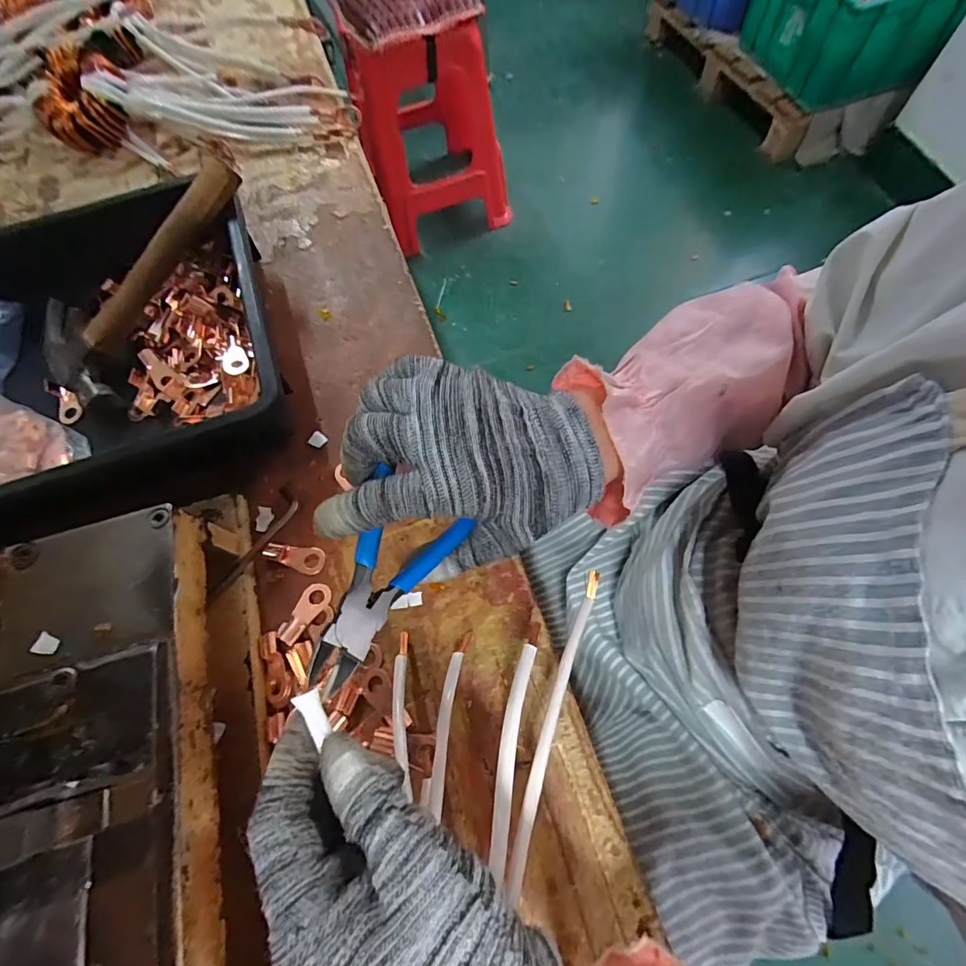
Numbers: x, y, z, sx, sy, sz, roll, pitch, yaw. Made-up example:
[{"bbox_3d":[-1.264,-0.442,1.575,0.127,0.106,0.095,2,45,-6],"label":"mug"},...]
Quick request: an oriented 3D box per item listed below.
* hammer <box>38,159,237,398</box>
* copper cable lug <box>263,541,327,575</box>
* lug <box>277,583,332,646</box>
[{"bbox_3d":[-0.267,-0.161,0.375,0.222,0.045,0.109,-45,72,8],"label":"hammer"},{"bbox_3d":[-0.132,0.051,0.322,0.041,0.006,0.018,9,68,6],"label":"copper cable lug"},{"bbox_3d":[-0.119,0.086,0.307,0.018,0.006,0.041,30,72,14],"label":"lug"}]

